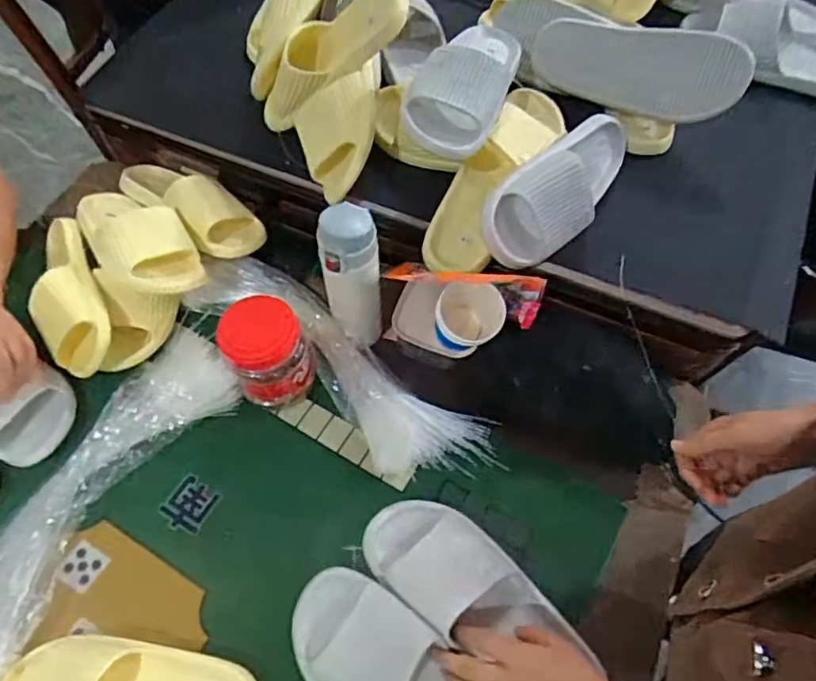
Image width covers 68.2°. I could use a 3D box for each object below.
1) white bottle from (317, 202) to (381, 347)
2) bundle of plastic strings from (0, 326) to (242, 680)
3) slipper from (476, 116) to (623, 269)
[{"bbox_3d":[-0.064,-0.072,0.695,0.061,0.190,0.064,-5,62,-3],"label":"white bottle"},{"bbox_3d":[-0.365,0.184,0.669,0.126,0.045,0.472,27,66,14],"label":"bundle of plastic strings"},{"bbox_3d":[0.186,-0.180,0.710,0.248,0.063,0.101,-42,113,-24],"label":"slipper"}]

